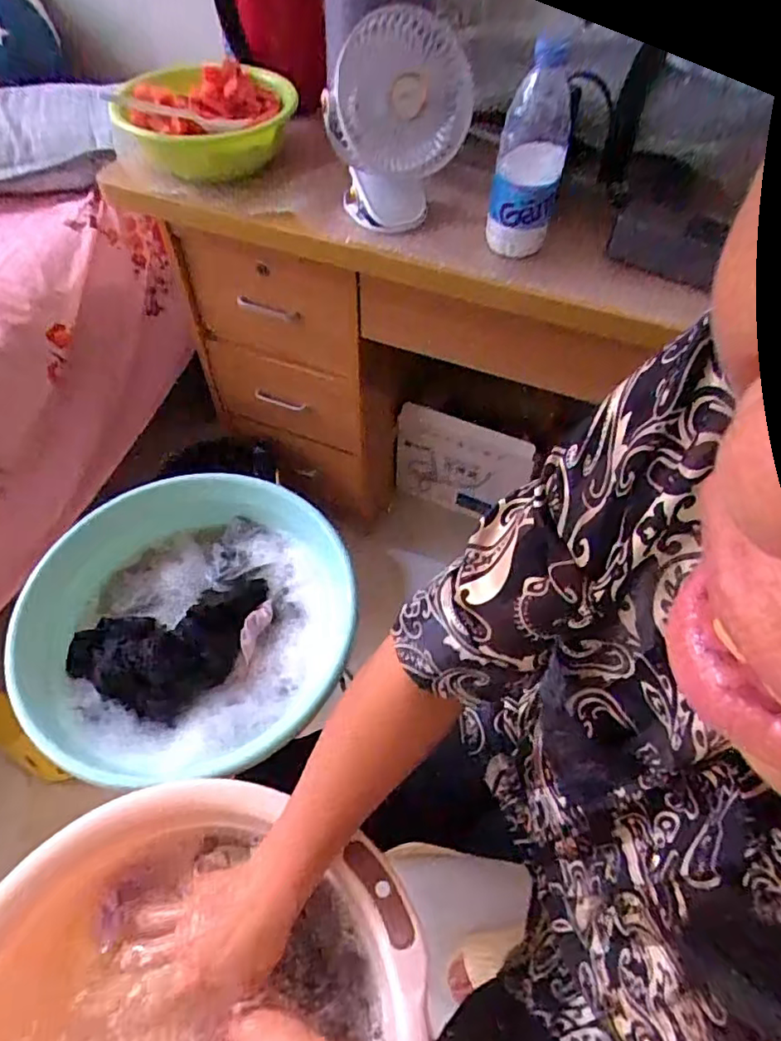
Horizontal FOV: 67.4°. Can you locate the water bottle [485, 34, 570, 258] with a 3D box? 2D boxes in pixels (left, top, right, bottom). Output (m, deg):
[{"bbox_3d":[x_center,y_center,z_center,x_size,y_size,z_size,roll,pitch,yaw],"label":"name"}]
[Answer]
[{"bbox_3d":[0.161,-0.415,0.670,0.075,0.198,0.075,12,55,6],"label":"water bottle"}]

